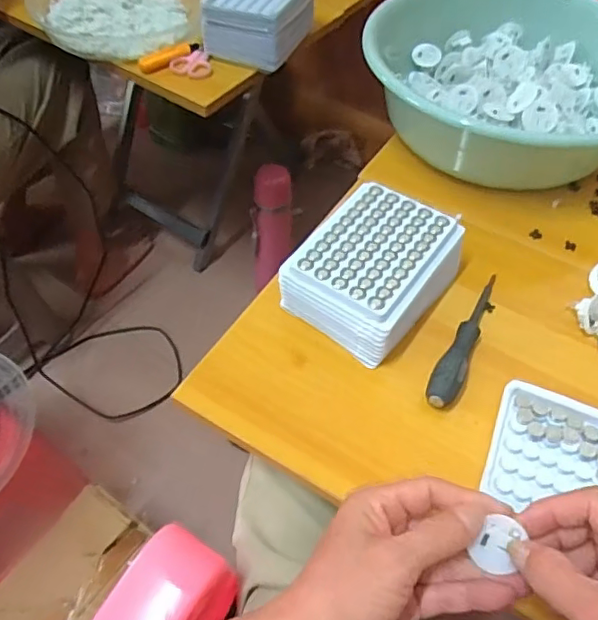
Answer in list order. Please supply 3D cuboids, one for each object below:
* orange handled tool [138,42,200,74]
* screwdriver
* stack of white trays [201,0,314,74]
[{"bbox_3d":[-0.153,-0.299,0.673,0.078,0.011,0.019,-38,63,-26],"label":"orange handled tool"},{"bbox_3d":[0.134,0.021,0.447,0.023,0.021,0.139,27,57,17],"label":"screwdriver"},{"bbox_3d":[-0.046,-0.347,0.674,0.096,0.063,0.114,20,55,13],"label":"stack of white trays"}]

